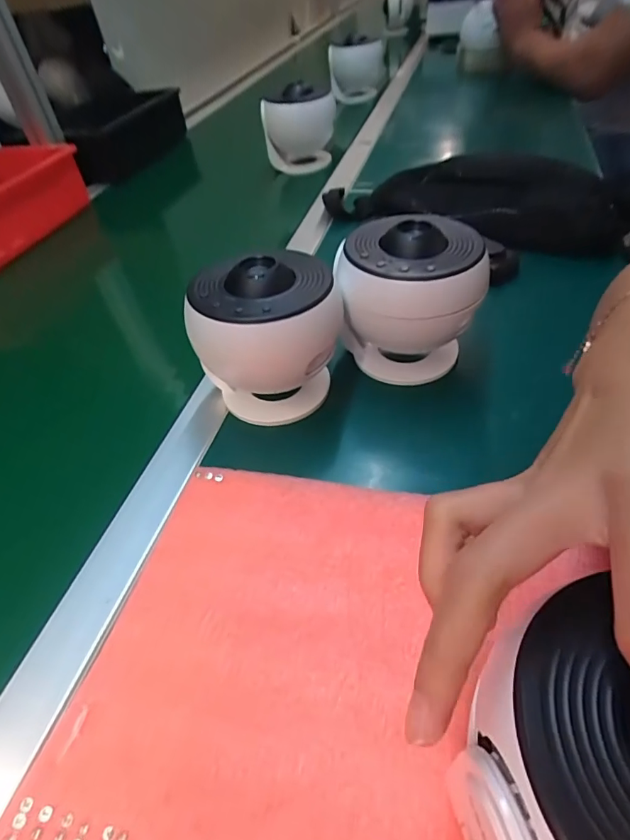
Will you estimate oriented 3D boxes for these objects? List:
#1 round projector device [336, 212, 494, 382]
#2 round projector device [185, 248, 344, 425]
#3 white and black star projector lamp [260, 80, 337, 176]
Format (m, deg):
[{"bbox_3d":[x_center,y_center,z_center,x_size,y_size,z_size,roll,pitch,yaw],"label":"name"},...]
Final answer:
[{"bbox_3d":[0.074,-0.098,0.385,0.108,0.116,0.102,1,46,7],"label":"round projector device"},{"bbox_3d":[-0.034,-0.059,0.356,0.105,0.105,0.100,-3,46,3],"label":"round projector device"},{"bbox_3d":[-0.027,-0.501,0.819,0.120,0.126,0.152,-7,46,0],"label":"white and black star projector lamp"}]

